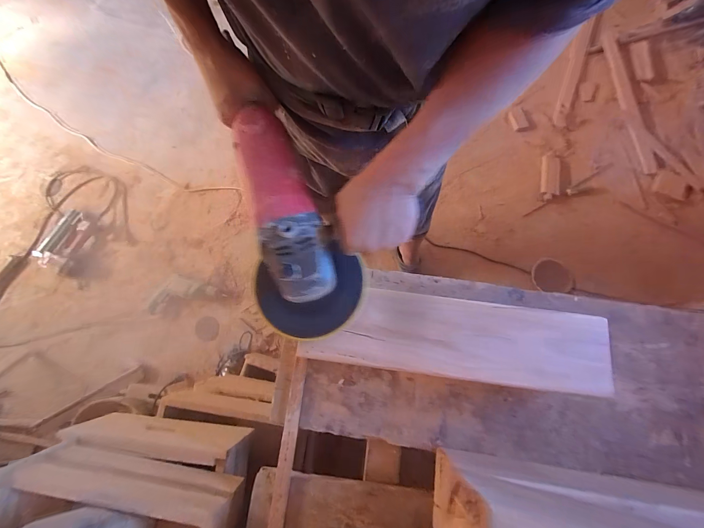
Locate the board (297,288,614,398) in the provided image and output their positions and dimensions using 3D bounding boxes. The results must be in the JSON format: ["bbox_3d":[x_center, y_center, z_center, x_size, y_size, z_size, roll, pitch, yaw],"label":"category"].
[{"bbox_3d":[0.141,0.105,0.431,0.406,0.030,0.111,7,73,1],"label":"board"}]

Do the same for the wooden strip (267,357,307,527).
[{"bbox_3d":[-0.112,0.344,0.485,0.029,0.014,0.359,8,73,1],"label":"wooden strip"}]

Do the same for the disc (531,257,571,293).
[{"bbox_3d":[0.871,0.049,1.299,0.175,0.011,0.153,4,70,-4],"label":"disc"}]

